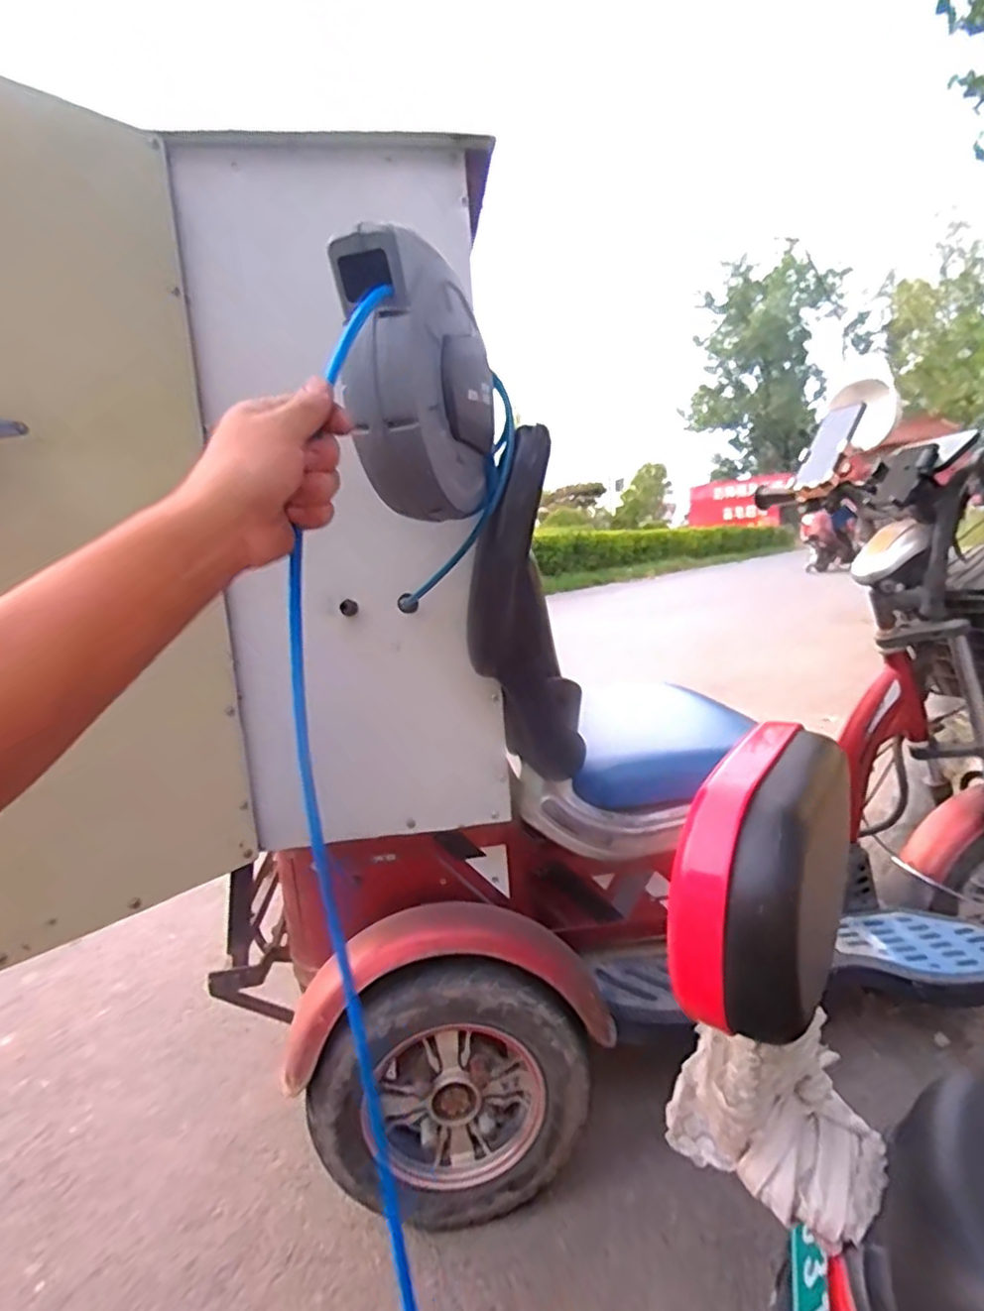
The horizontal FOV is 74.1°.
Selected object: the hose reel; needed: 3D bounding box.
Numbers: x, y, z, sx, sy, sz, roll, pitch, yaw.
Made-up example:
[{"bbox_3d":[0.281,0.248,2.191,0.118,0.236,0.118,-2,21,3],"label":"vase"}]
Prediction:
[{"bbox_3d":[-0.057,-0.217,0.533,0.099,0.191,0.173,-3,8,5],"label":"hose reel"}]

